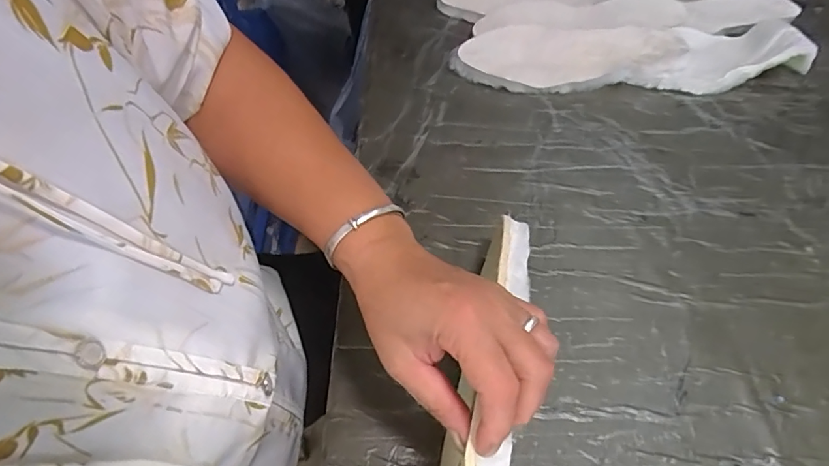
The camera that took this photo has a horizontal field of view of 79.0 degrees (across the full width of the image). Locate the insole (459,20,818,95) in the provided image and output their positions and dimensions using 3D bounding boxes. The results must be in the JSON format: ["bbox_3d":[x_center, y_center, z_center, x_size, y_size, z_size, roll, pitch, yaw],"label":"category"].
[{"bbox_3d":[0.185,-0.209,0.591,0.252,0.012,0.088,5,66,4],"label":"insole"}]

